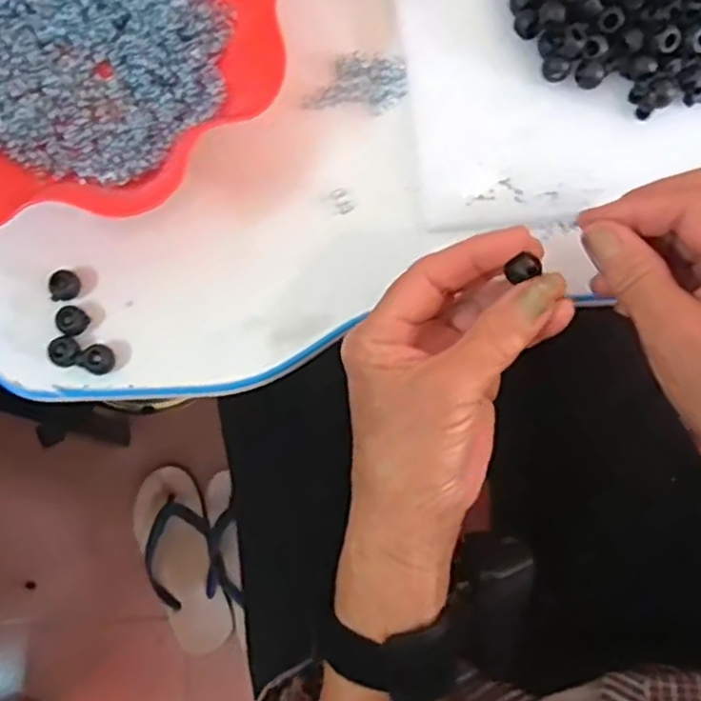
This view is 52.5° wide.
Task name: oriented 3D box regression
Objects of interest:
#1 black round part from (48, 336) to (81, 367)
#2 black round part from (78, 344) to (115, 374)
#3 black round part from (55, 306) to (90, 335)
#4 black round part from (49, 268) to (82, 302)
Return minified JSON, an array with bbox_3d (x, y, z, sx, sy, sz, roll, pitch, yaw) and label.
[{"bbox_3d":[-0.145,0.001,0.361,0.015,0.009,0.017,-36,81,-8],"label":"black round part"},{"bbox_3d":[-0.128,0.004,0.361,0.015,0.011,0.015,0,78,-1],"label":"black round part"},{"bbox_3d":[-0.143,-0.015,0.365,0.016,0.008,0.014,42,80,7],"label":"black round part"},{"bbox_3d":[-0.148,-0.034,0.368,0.014,0.009,0.015,0,78,-1],"label":"black round part"}]

